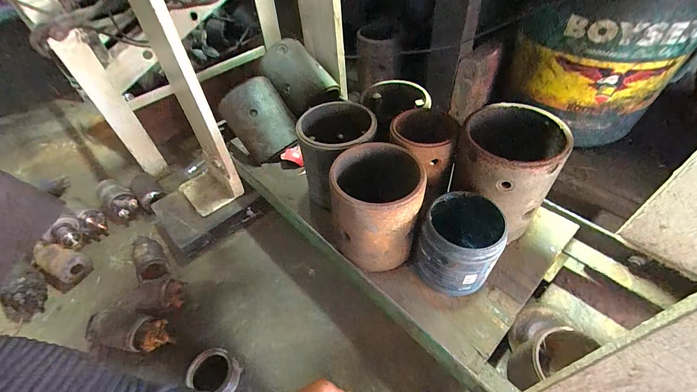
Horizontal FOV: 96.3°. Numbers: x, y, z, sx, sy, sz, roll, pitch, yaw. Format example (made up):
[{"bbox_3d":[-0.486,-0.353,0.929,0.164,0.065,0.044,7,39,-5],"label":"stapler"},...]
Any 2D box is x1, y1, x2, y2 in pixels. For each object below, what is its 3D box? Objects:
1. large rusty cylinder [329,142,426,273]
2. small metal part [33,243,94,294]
[{"bbox_3d":[0.031,0.011,0.398,0.110,0.138,0.113,-2,48,3],"label":"large rusty cylinder"},{"bbox_3d":[-0.540,0.124,0.582,0.102,0.058,0.065,19,51,20],"label":"small metal part"}]

